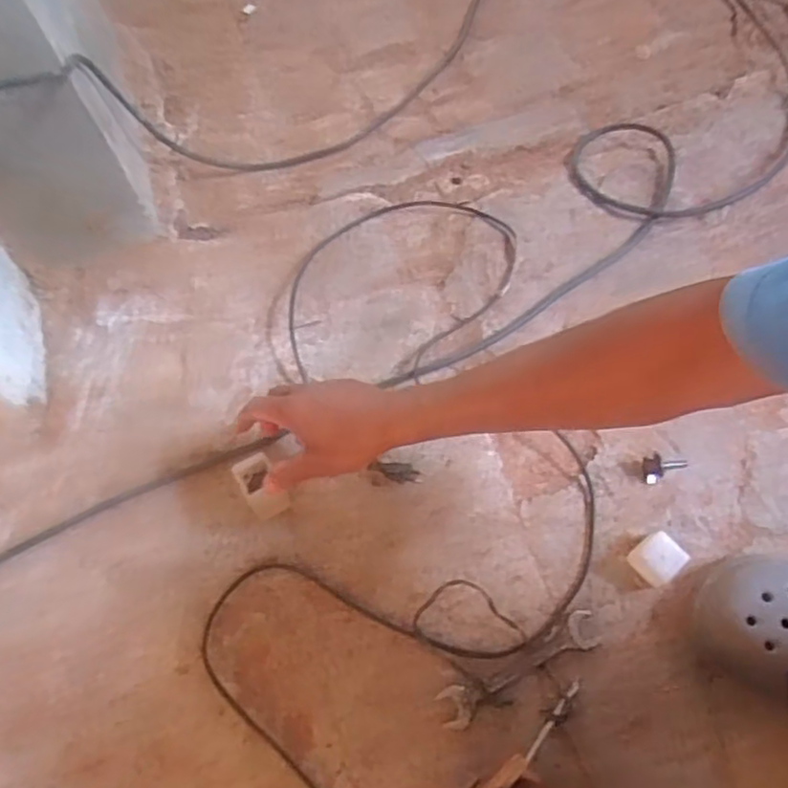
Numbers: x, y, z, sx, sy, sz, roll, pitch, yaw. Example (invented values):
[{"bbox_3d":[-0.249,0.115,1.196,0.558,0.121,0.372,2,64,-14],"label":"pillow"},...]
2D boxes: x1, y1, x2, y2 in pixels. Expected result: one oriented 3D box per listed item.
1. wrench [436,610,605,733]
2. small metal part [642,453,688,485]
[{"bbox_3d":[0.107,0.231,0.560,0.148,0.004,0.030,-27,66,-9],"label":"wrench"},{"bbox_3d":[0.253,0.068,0.610,0.040,0.022,0.023,-1,64,3],"label":"small metal part"}]

